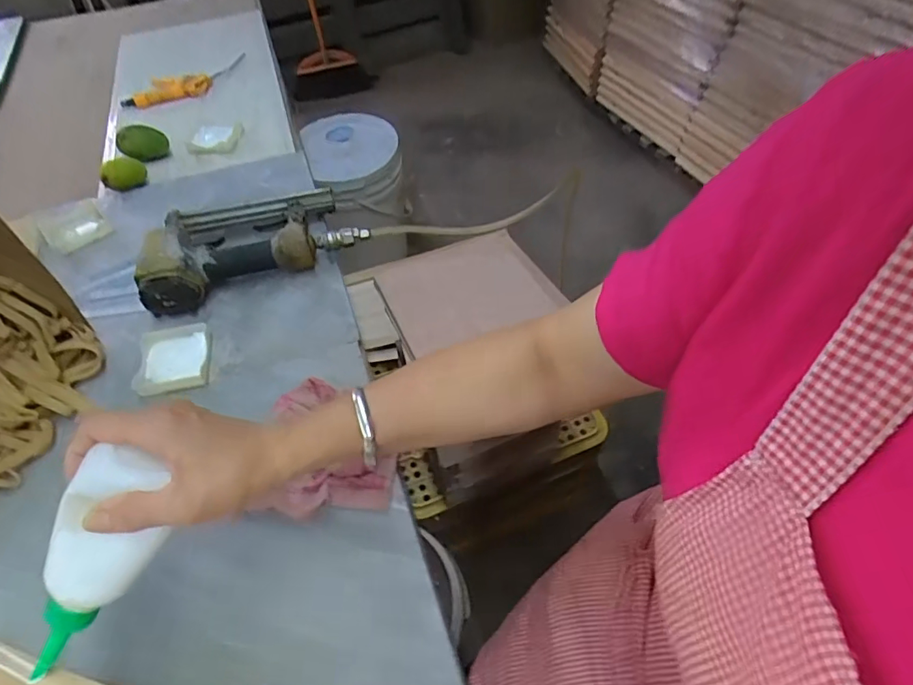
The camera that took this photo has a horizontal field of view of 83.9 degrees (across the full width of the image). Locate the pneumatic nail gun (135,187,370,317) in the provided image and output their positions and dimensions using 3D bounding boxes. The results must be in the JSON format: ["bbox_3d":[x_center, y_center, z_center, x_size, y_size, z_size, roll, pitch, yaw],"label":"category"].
[{"bbox_3d":[-0.265,-0.139,0.639,0.263,0.058,0.147,-23,56,-15],"label":"pneumatic nail gun"}]

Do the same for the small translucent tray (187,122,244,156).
[{"bbox_3d":[-0.384,-0.322,0.804,0.085,0.019,0.052,-8,53,-5],"label":"small translucent tray"}]

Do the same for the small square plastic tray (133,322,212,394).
[{"bbox_3d":[-0.313,0.015,0.559,0.080,0.014,0.088,-13,54,-9],"label":"small square plastic tray"}]

